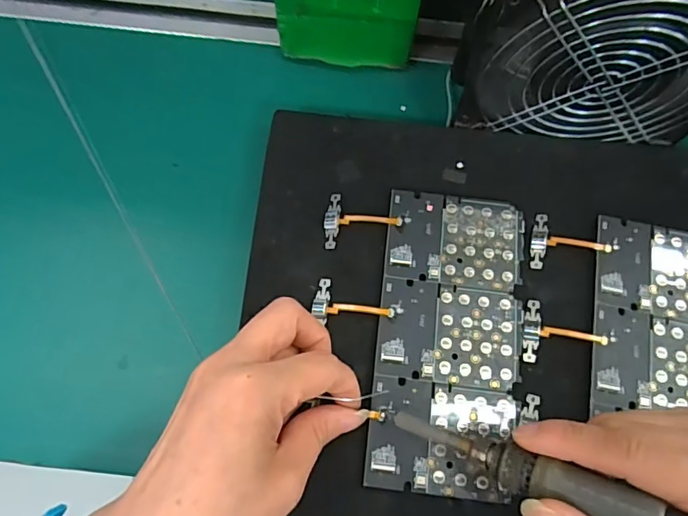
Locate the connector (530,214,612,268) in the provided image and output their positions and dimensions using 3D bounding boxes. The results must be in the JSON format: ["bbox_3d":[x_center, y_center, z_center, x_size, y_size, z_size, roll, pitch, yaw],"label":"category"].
[{"bbox_3d":[0.135,-0.008,0.297,0.045,0.005,0.034,8,70,1],"label":"connector"}]

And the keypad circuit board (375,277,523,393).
[{"bbox_3d":[0.059,0.041,0.277,0.076,0.004,0.055,8,70,1],"label":"keypad circuit board"}]

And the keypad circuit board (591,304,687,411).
[{"bbox_3d":[0.178,0.059,0.274,0.077,0.004,0.054,12,70,2],"label":"keypad circuit board"}]

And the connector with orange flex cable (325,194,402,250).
[{"bbox_3d":[0.011,-0.023,0.298,0.045,0.004,0.034,0,70,-2],"label":"connector with orange flex cable"}]

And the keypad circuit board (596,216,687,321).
[{"bbox_3d":[0.188,0.008,0.293,0.078,0.005,0.055,11,70,2],"label":"keypad circuit board"}]

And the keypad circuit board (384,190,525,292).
[{"bbox_3d":[0.066,-0.011,0.296,0.078,0.004,0.055,7,70,0],"label":"keypad circuit board"}]

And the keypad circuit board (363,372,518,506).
[{"bbox_3d":[0.051,0.095,0.261,0.076,0.005,0.055,7,69,1],"label":"keypad circuit board"}]

